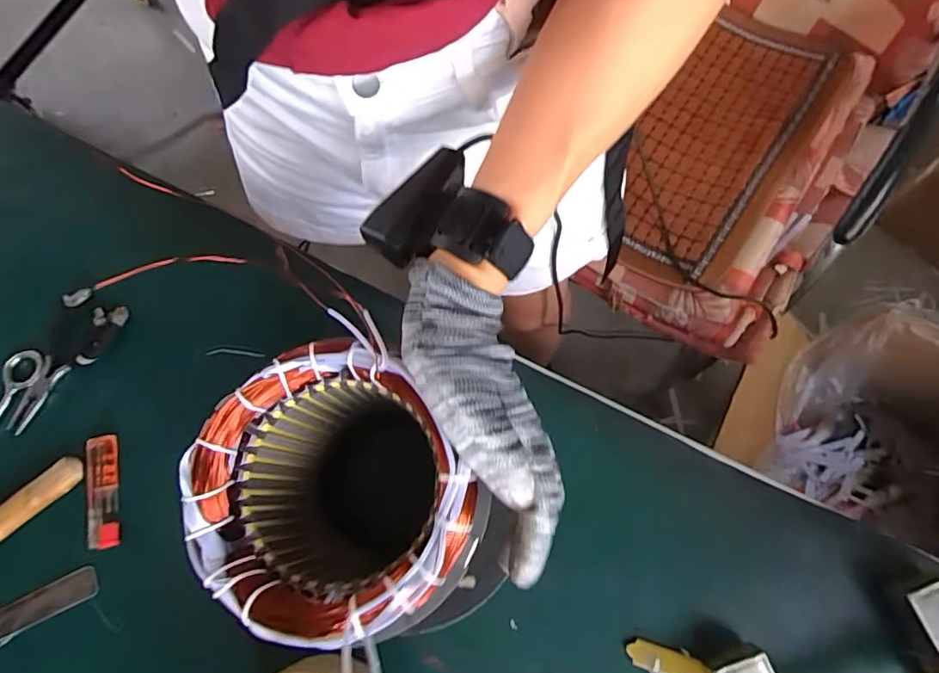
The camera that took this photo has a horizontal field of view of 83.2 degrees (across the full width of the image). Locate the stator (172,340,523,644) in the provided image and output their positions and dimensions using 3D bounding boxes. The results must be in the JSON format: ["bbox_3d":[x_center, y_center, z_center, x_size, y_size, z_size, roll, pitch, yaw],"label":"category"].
[{"bbox_3d":[-0.065,0.102,0.314,0.122,0.150,0.147,-34,72,-11],"label":"stator"}]

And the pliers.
[{"bbox_3d":[-0.353,0.021,0.456,0.054,0.020,0.124,25,76,7],"label":"pliers"}]

